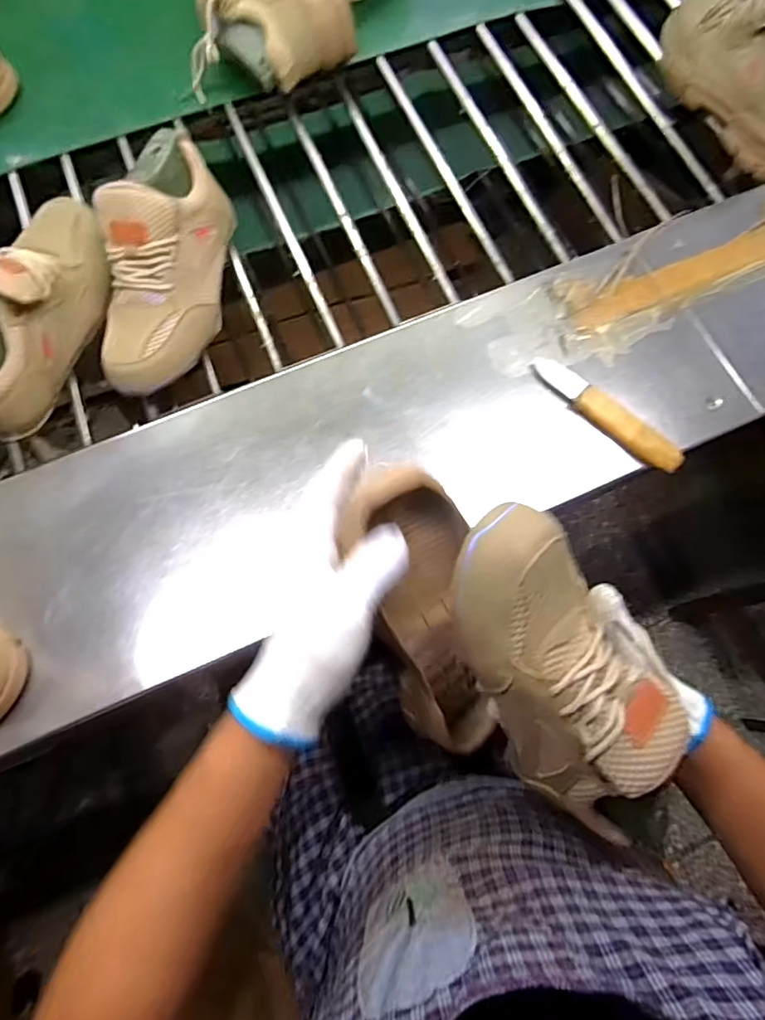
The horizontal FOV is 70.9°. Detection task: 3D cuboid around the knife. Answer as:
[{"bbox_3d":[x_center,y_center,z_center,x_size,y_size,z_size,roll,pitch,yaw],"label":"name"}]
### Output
[{"bbox_3d":[0.211,-0.093,0.511,0.163,0.027,0.025,41,77,9],"label":"knife"}]

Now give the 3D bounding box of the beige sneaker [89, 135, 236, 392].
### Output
[{"bbox_3d":[-0.214,-0.243,0.535,0.097,0.099,0.254,9,87,1],"label":"beige sneaker"}]

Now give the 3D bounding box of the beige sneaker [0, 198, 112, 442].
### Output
[{"bbox_3d":[-0.346,-0.199,0.516,0.082,0.106,0.253,14,74,2],"label":"beige sneaker"}]

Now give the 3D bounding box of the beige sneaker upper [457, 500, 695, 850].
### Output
[{"bbox_3d":[0.117,0.104,0.333,0.097,0.079,0.234,-29,103,-9],"label":"beige sneaker upper"}]

